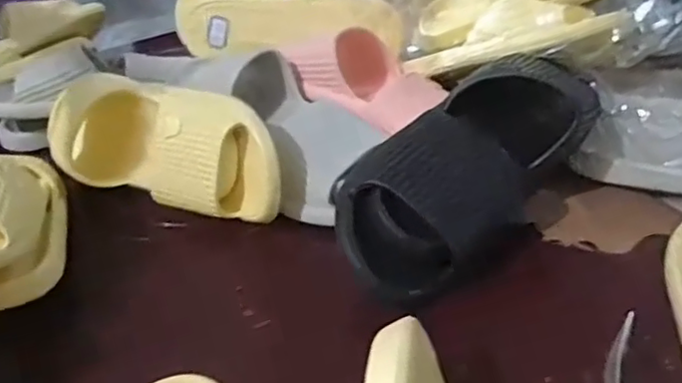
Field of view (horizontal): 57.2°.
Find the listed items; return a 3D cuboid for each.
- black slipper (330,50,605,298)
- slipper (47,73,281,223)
[{"bbox_3d":[0.106,-0.023,0.506,0.263,0.103,0.082,-32,42,-30],"label":"black slipper"},{"bbox_3d":[-0.166,-0.046,0.584,0.264,0.105,0.076,12,18,25],"label":"slipper"}]

